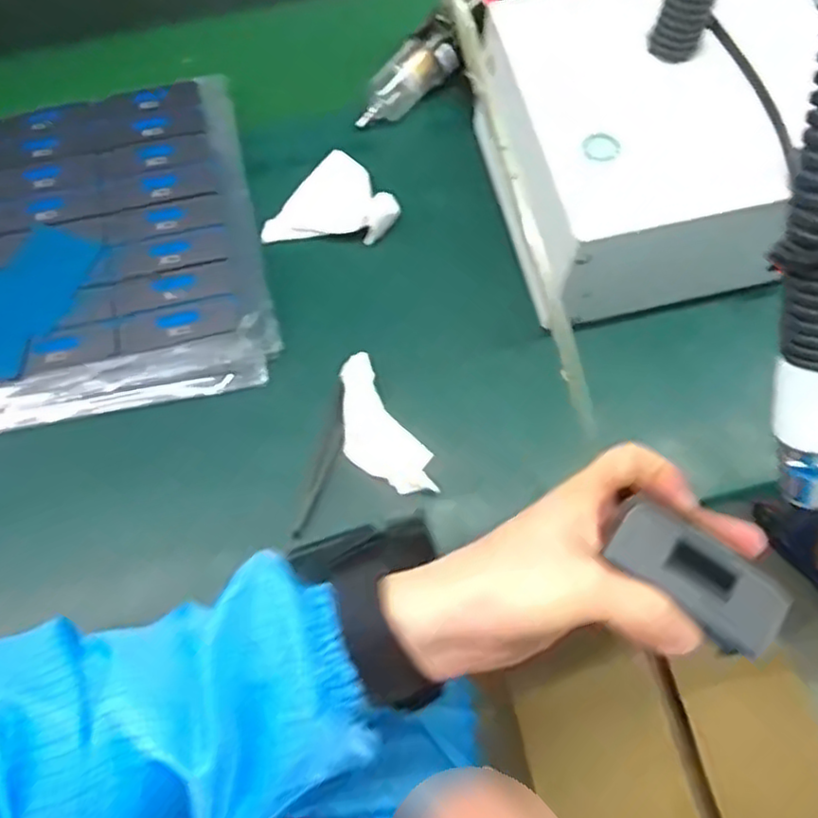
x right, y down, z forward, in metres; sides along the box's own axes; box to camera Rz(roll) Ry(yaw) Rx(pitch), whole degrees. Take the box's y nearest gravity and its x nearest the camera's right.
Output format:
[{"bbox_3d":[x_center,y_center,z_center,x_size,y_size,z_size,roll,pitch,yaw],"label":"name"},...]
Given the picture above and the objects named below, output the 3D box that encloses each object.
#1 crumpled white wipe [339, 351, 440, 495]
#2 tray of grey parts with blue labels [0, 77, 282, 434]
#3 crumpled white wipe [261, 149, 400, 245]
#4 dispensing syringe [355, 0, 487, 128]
[{"bbox_3d":[-0.021,0.012,0.411,0.041,0.013,0.091,-31,70,-11],"label":"crumpled white wipe"},{"bbox_3d":[-0.235,-0.105,0.456,0.261,0.031,0.241,-12,68,-4],"label":"tray of grey parts with blue labels"},{"bbox_3d":[-0.052,-0.133,0.465,0.072,0.016,0.083,39,73,15],"label":"crumpled white wipe"},{"bbox_3d":[0.023,-0.251,0.480,0.149,0.034,0.031,-43,72,9],"label":"dispensing syringe"}]

